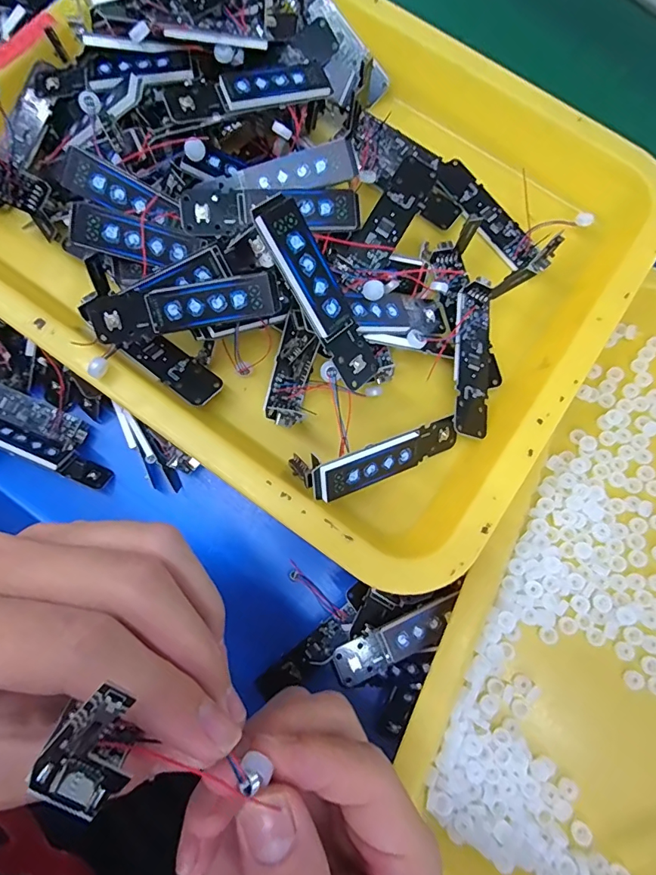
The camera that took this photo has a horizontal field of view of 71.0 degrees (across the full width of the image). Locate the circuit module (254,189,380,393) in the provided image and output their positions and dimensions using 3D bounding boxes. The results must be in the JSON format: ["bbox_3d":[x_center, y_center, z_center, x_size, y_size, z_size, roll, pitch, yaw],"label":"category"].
[{"bbox_3d":[-0.002,-0.054,0.180,0.018,0.006,0.077,-37,117,-8],"label":"circuit module"}]

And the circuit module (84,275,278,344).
[{"bbox_3d":[-0.060,-0.055,0.196,0.078,0.011,0.021,-9,113,1],"label":"circuit module"}]

